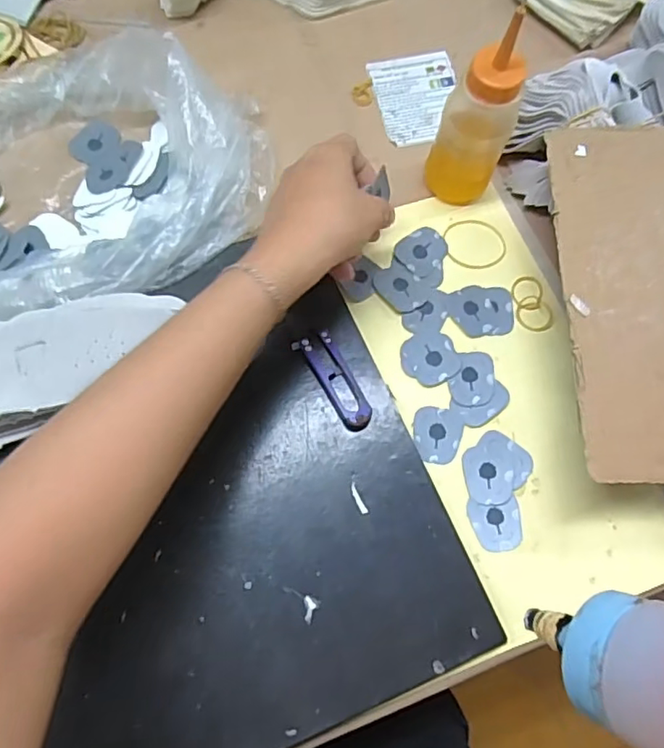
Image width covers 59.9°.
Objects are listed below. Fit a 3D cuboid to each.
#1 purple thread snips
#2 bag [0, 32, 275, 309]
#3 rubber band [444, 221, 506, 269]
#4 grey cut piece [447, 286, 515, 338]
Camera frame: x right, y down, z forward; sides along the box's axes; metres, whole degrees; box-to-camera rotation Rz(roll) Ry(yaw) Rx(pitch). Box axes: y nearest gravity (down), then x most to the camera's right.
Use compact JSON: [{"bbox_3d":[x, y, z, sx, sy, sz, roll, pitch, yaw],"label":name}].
[{"bbox_3d":[0.004,0.003,0.377,0.025,0.011,0.071,-32,75,-13],"label":"purple thread snips"},{"bbox_3d":[-0.199,-0.147,0.415,0.302,0.063,0.220,-14,72,-7],"label":"bag"},{"bbox_3d":[0.110,-0.100,0.442,0.047,0.004,0.042,-9,71,-6],"label":"rubber band"},{"bbox_3d":[0.110,-0.046,0.424,0.047,0.004,0.039,0,71,-3],"label":"grey cut piece"}]

